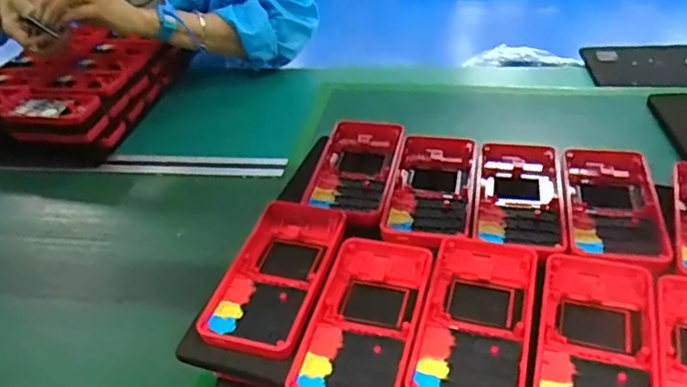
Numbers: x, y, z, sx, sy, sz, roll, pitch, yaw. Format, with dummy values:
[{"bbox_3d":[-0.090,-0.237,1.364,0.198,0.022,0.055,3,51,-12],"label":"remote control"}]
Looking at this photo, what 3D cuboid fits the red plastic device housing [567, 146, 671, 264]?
[{"bbox_3d":[0.192,0.010,0.447,0.060,0.022,0.122,5,38,13],"label":"red plastic device housing"}]

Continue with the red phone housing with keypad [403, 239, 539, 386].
[{"bbox_3d":[0.080,0.074,0.371,0.061,0.018,0.128,8,38,16],"label":"red phone housing with keypad"}]

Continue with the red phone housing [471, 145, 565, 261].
[{"bbox_3d":[0.130,0.003,0.456,0.060,0.021,0.135,5,38,13],"label":"red phone housing"}]

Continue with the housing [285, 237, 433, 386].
[{"bbox_3d":[0.014,0.075,0.377,0.063,0.016,0.127,7,38,15],"label":"housing"}]

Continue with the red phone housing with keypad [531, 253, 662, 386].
[{"bbox_3d":[0.144,0.083,0.352,0.062,0.013,0.131,9,39,18],"label":"red phone housing with keypad"}]

